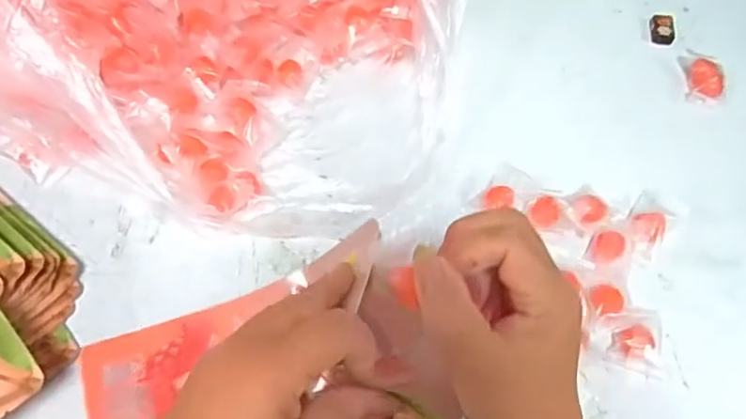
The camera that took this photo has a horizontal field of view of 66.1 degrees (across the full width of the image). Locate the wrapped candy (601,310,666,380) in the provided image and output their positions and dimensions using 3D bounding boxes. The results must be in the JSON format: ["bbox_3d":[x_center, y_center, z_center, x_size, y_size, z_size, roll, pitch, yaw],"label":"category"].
[{"bbox_3d":[0.166,0.083,0.362,0.038,0.016,0.039,7,64,0],"label":"wrapped candy"}]

